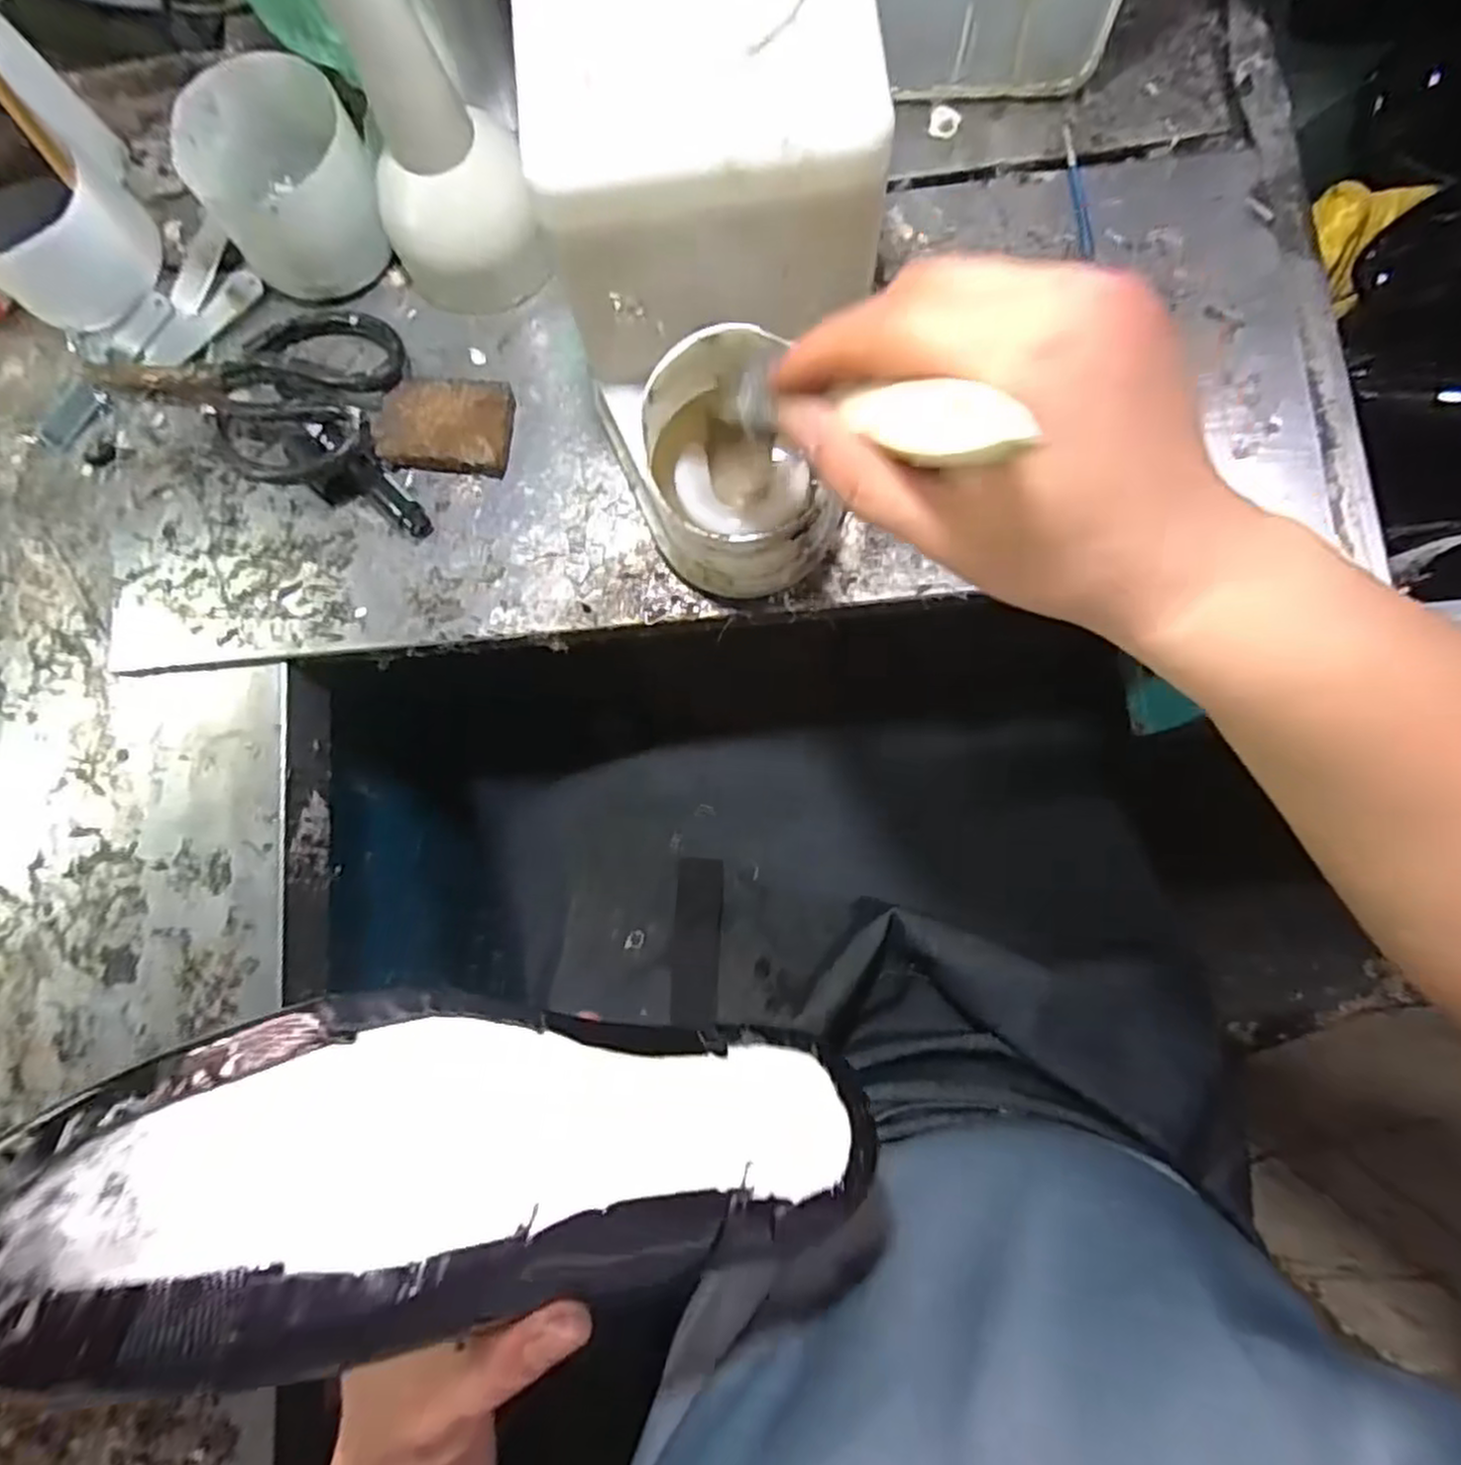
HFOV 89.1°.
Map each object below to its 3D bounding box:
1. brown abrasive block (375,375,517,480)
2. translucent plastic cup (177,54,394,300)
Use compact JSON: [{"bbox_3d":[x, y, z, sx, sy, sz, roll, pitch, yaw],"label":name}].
[{"bbox_3d":[-0.156,-0.169,0.407,0.071,0.016,0.050,6,83,4],"label":"brown abrasive block"},{"bbox_3d":[-0.232,-0.290,0.398,0.089,0.067,0.098,-35,82,-1],"label":"translucent plastic cup"}]

